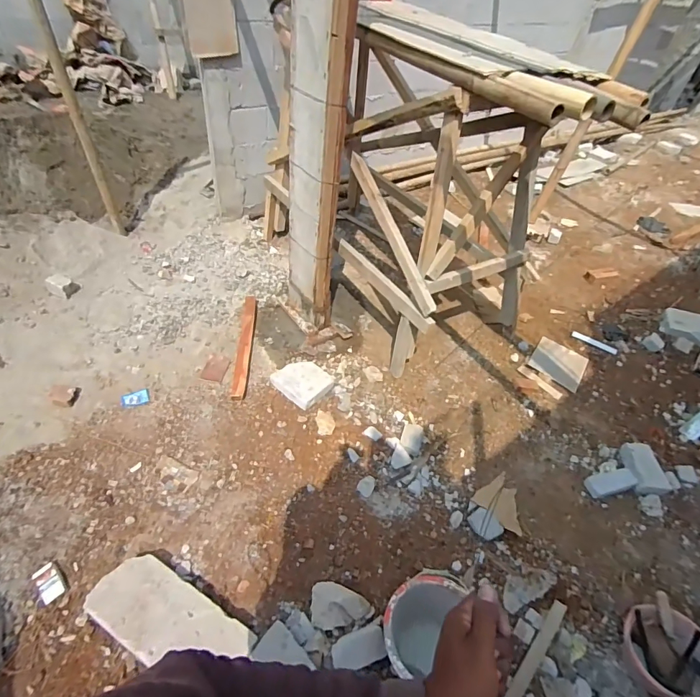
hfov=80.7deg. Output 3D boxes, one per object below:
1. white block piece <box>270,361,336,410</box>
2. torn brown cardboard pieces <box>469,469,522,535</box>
[{"bbox_3d":[-0.226,0.150,1.944,0.262,0.070,0.214,35,53,24],"label":"white block piece"},{"bbox_3d":[0.618,0.605,1.632,0.189,0.016,0.199,-33,58,-31],"label":"torn brown cardboard pieces"}]

